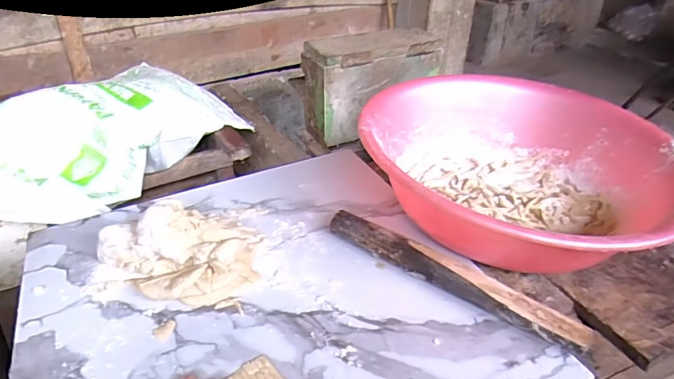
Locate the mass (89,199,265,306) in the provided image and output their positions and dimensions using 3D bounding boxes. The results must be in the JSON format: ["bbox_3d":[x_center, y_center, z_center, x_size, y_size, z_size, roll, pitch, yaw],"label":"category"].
[{"bbox_3d":[-0.189,0.073,0.520,0.186,0.072,0.111,-3,34,-11],"label":"mass"}]

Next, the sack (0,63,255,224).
[{"bbox_3d":[-0.566,-0.129,1.069,0.358,0.189,0.656,19,37,22],"label":"sack"}]

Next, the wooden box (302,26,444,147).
[{"bbox_3d":[0.089,-0.281,1.175,0.340,0.227,0.145,-17,39,-28],"label":"wooden box"}]

